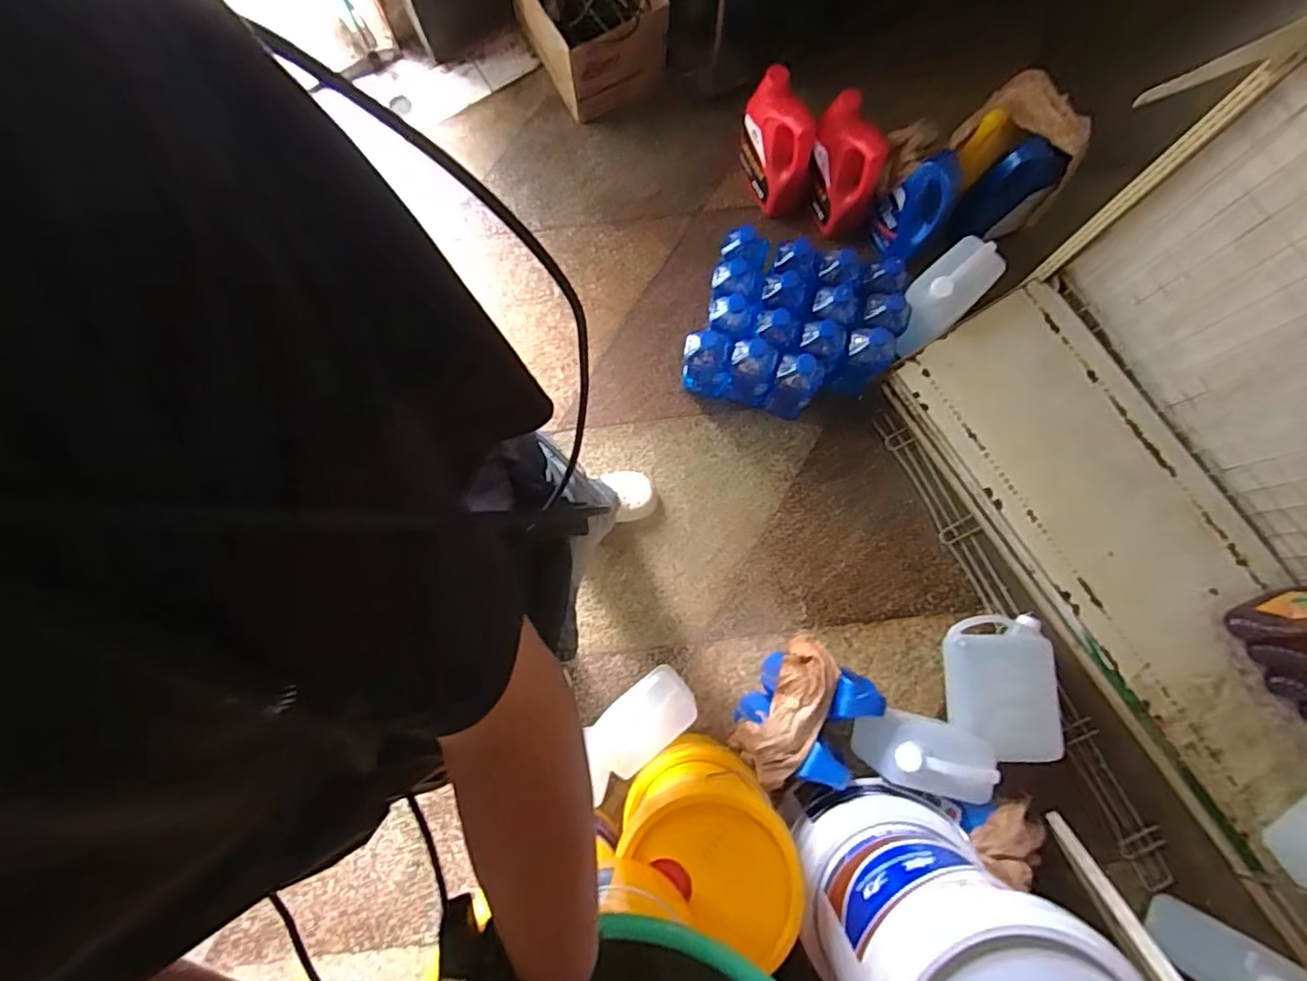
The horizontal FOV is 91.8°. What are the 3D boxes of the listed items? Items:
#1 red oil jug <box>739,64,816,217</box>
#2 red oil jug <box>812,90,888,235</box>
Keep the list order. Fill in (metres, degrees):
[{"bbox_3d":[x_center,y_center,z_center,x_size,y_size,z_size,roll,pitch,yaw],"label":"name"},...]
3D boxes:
[{"bbox_3d":[0.292,-0.821,1.524,0.109,0.263,0.200,-28,80,-4],"label":"red oil jug"},{"bbox_3d":[0.444,-0.756,1.501,0.104,0.271,0.189,-33,81,-5],"label":"red oil jug"}]

